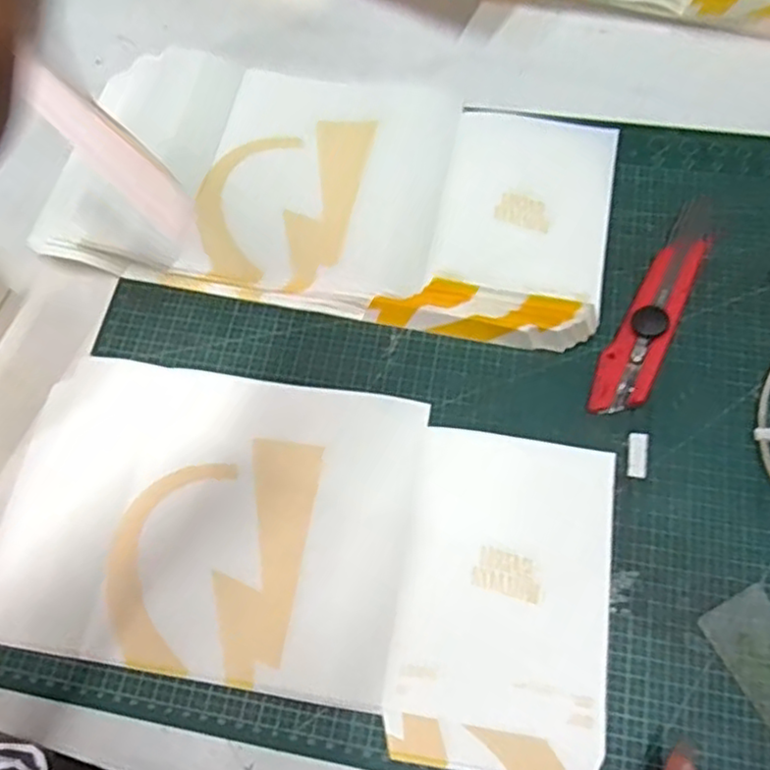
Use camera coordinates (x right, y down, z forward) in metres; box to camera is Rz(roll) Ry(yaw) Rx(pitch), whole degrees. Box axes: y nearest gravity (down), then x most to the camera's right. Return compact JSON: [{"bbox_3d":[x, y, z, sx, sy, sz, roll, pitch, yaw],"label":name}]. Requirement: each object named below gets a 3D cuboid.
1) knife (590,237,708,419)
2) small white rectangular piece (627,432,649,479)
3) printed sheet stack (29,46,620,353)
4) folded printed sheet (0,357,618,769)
[{"bbox_3d":[0.166,-0.039,0.425,0.032,0.018,0.134,27,70,14],"label":"knife"},{"bbox_3d":[0.150,0.041,0.401,0.011,0.004,0.028,10,67,7],"label":"small white rectangular piece"},{"bbox_3d":[-0.037,-0.141,0.472,0.371,0.031,0.188,12,67,8],"label":"printed sheet stack"},{"bbox_3d":[-0.049,0.088,0.390,0.347,0.007,0.177,12,67,8],"label":"folded printed sheet"}]

